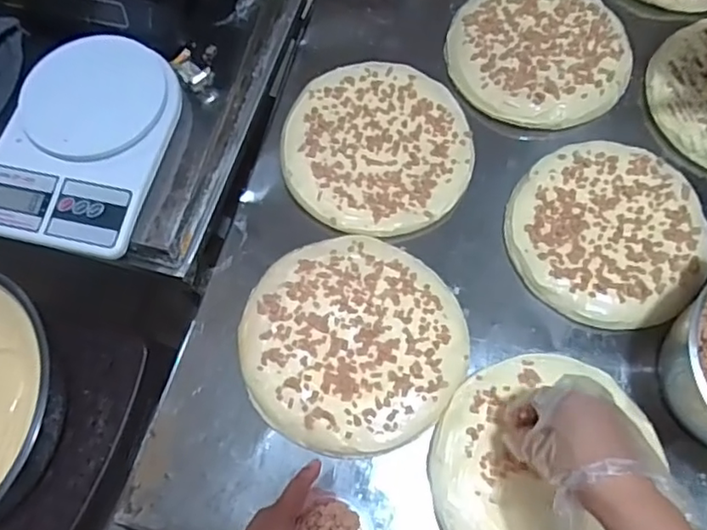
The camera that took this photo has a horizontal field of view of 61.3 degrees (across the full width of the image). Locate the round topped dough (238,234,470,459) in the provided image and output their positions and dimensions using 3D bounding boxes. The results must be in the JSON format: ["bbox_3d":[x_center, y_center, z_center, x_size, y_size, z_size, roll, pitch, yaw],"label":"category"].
[{"bbox_3d":[-0.001,0.068,0.543,0.199,0.025,0.192,-1,70,2],"label":"round topped dough"}]

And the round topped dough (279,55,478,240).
[{"bbox_3d":[0.025,-0.129,0.632,0.192,0.016,0.202,-1,70,2],"label":"round topped dough"}]

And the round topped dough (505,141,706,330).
[{"bbox_3d":[0.251,-0.034,0.586,0.185,0.019,0.188,-1,70,2],"label":"round topped dough"}]

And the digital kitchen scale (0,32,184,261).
[{"bbox_3d":[-0.255,-0.117,0.563,0.153,0.049,0.211,12,71,6],"label":"digital kitchen scale"}]

